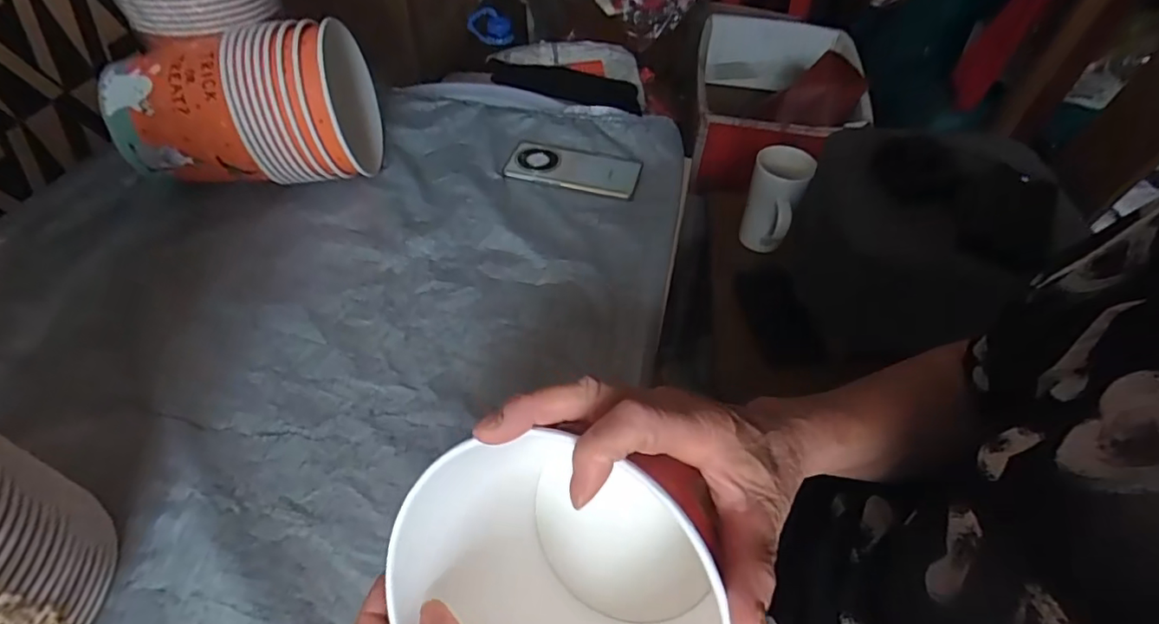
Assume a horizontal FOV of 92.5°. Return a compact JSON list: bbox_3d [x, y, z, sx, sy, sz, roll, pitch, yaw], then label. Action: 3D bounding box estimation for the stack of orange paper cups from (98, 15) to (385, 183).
[{"bbox_3d":[-0.355,-0.226,0.608,0.233,0.158,0.155,0,49,-2],"label":"stack of orange paper cups"}]

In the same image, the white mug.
[{"bbox_3d":[0.292,-0.166,0.842,0.082,0.138,0.088,23,52,17],"label":"white mug"}]

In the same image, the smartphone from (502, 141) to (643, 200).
[{"bbox_3d":[-0.007,-0.182,0.693,0.161,0.009,0.077,11,50,6],"label":"smartphone"}]

